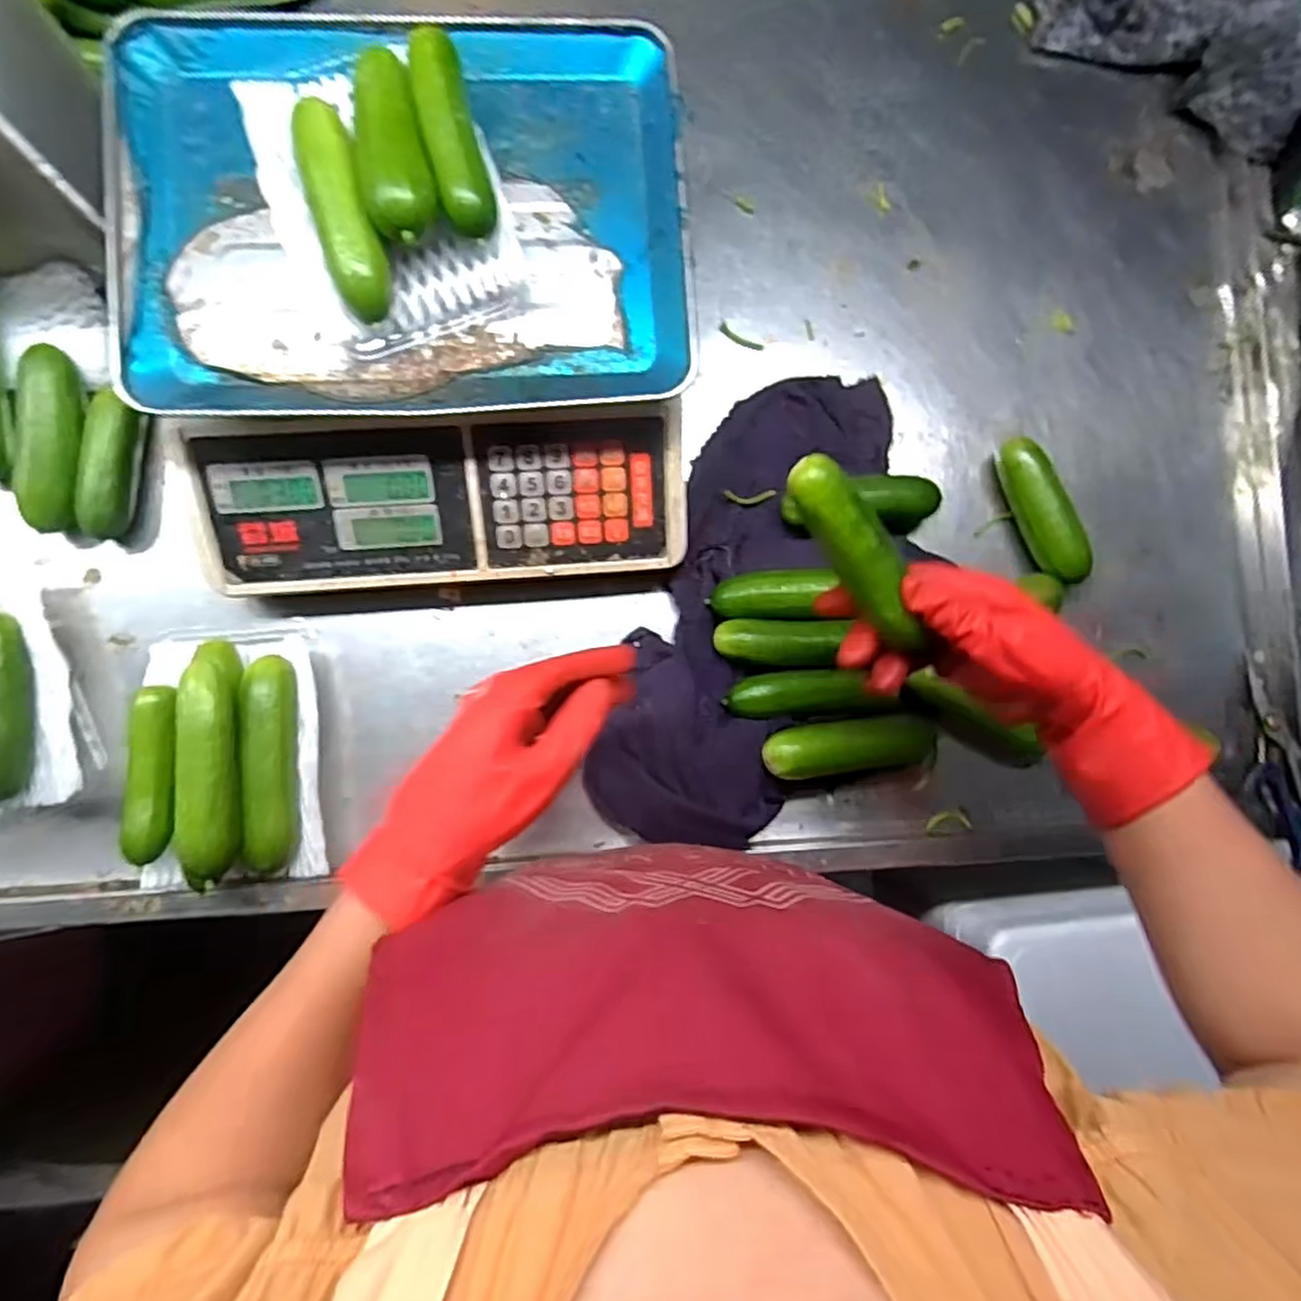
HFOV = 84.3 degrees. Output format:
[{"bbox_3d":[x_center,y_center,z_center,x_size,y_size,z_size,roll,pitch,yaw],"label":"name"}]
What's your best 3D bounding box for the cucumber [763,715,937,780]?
[{"bbox_3d":[0.138,0.067,0.502,0.127,0.036,0.037,-6,86,-5],"label":"cucumber"}]

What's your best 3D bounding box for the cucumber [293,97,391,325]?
[{"bbox_3d":[-0.168,-0.242,0.394,0.028,0.028,0.119,-16,88,-6],"label":"cucumber"}]

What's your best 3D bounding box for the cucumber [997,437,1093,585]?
[{"bbox_3d":[0.291,-0.104,0.535,0.027,0.035,0.112,-23,88,-7],"label":"cucumber"}]

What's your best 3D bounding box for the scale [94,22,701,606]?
[{"bbox_3d":[-0.141,-0.211,0.446,0.316,0.141,0.315,-3,83,-6],"label":"scale"}]

